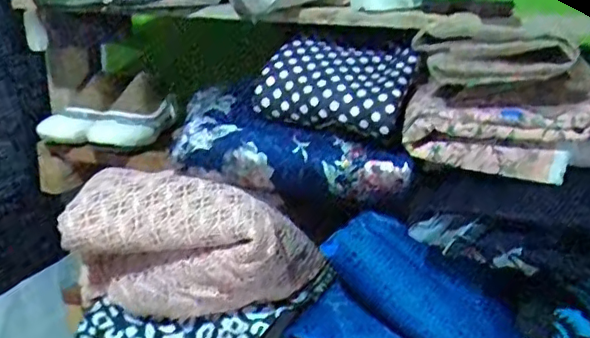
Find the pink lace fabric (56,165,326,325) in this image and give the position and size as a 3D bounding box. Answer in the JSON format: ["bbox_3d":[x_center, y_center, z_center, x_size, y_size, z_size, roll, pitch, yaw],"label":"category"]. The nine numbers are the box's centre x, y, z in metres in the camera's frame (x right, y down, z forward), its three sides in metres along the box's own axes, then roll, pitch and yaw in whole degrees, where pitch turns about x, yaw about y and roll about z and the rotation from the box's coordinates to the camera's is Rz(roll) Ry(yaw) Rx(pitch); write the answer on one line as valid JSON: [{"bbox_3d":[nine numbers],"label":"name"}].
[{"bbox_3d":[-0.138,0.102,0.751,0.307,0.173,0.117,3,17,6],"label":"pink lace fabric"}]

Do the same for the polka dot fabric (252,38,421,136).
[{"bbox_3d":[0.055,-0.103,0.696,0.174,0.085,0.113,9,18,25],"label":"polka dot fabric"}]

